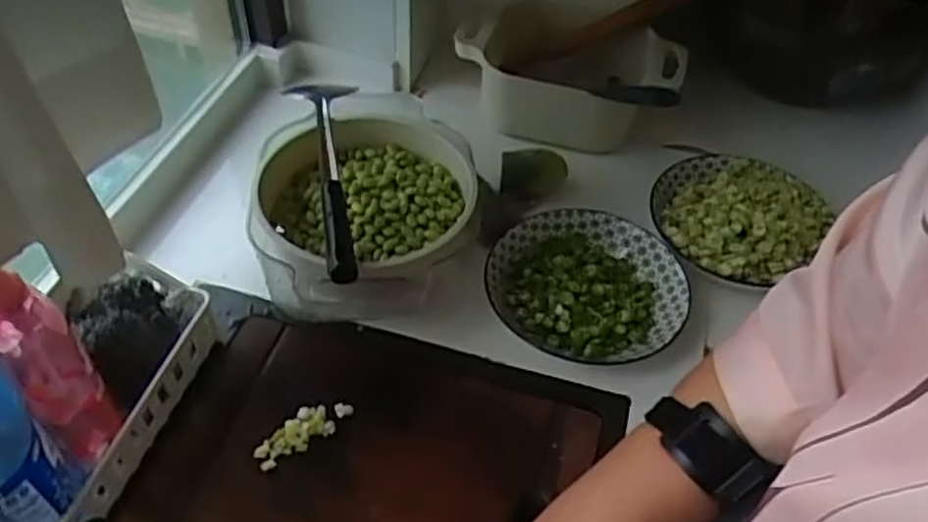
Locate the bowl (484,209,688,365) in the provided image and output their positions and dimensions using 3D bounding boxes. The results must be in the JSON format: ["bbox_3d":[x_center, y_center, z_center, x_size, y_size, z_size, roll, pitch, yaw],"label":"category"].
[{"bbox_3d":[0.125,0.027,0.768,0.199,0.042,0.179,4,48,-2],"label":"bowl"}]

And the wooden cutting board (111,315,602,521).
[{"bbox_3d":[-0.086,0.180,0.639,0.362,0.021,0.272,15,48,8],"label":"wooden cutting board"}]

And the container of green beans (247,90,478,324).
[{"bbox_3d":[-0.101,-0.053,0.762,0.214,0.117,0.257,-3,48,-8],"label":"container of green beans"}]

